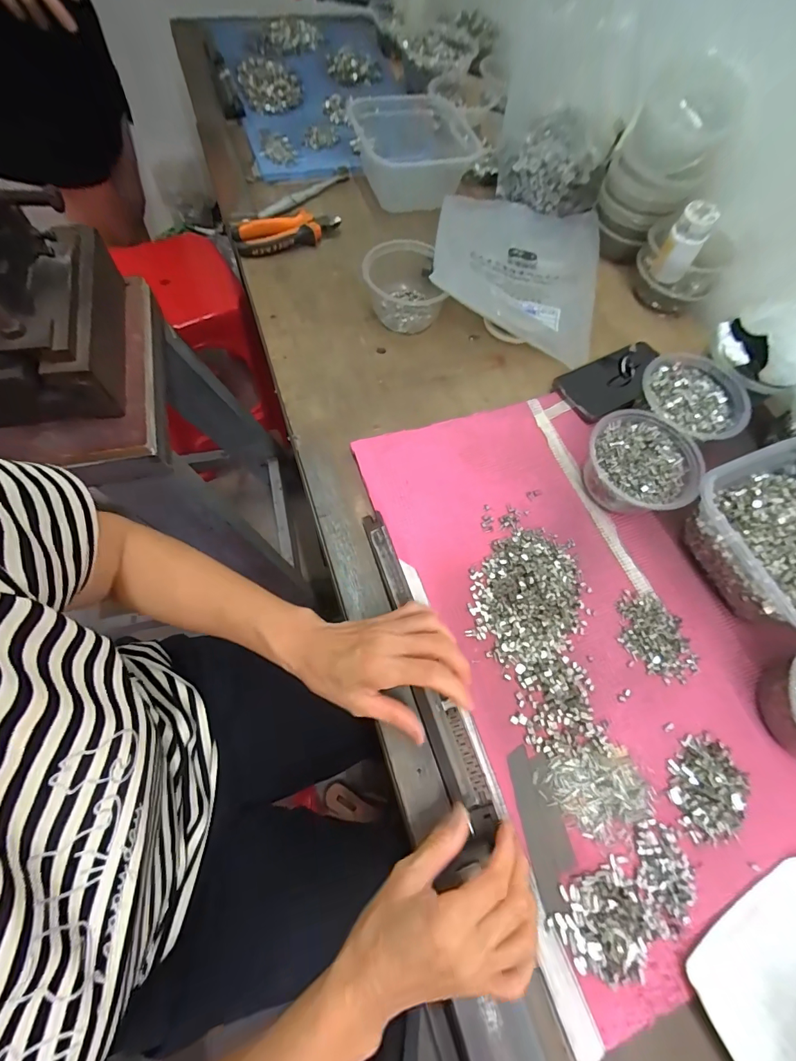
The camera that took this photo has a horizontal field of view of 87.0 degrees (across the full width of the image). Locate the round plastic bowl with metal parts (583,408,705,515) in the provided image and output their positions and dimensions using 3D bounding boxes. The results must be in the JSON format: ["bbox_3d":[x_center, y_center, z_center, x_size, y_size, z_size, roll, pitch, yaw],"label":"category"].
[{"bbox_3d":[0.257,-0.069,0.449,0.111,0.053,0.108,2,66,-5],"label":"round plastic bowl with metal parts"}]

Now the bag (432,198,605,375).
[{"bbox_3d":[0.162,-0.366,0.556,0.215,0.067,0.260,12,68,3],"label":"bag"}]

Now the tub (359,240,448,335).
[{"bbox_3d":[0.007,-0.311,0.536,0.102,0.059,0.106,-5,67,-7],"label":"tub"}]

